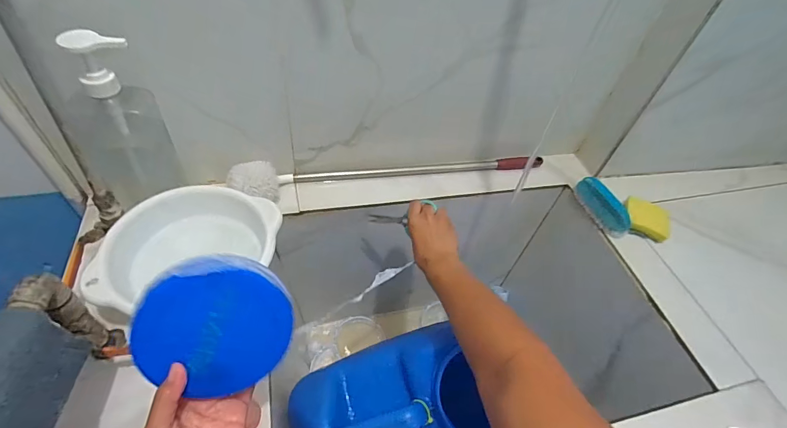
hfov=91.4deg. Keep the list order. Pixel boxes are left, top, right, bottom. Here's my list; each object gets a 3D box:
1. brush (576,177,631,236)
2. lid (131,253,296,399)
[{"bbox_3d":[0.386,-0.017,0.710,0.047,0.035,0.123,-13,50,-17],"label":"brush"},{"bbox_3d":[-0.143,0.093,0.316,0.115,0.114,0.017,23,6,-30],"label":"lid"}]

